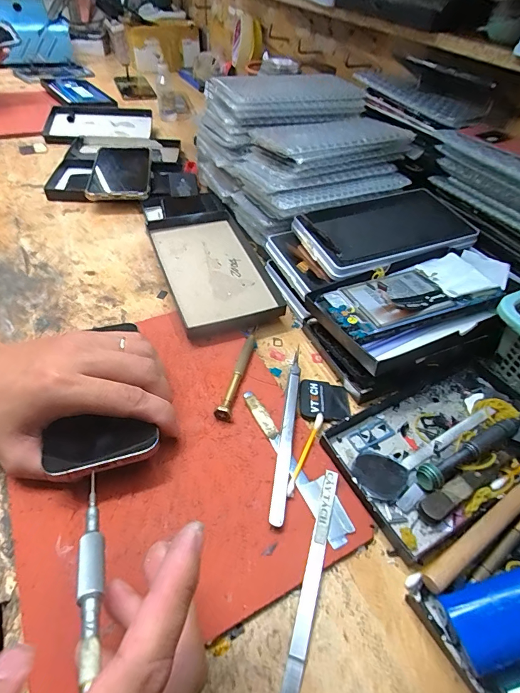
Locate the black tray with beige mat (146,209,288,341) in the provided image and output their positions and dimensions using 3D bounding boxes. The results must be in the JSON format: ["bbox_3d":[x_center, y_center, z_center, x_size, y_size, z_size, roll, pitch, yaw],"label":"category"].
[{"bbox_3d":[-0.050,-0.084,0.411,0.098,0.022,0.180,-14,49,-17],"label":"black tray with beige mat"}]

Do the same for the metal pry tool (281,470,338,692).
[{"bbox_3d":[0.031,0.136,0.228,0.010,0.004,0.129,15,47,9],"label":"metal pry tool"}]

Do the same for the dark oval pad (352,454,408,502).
[{"bbox_3d":[0.084,0.090,0.270,0.035,0.006,0.034,18,54,15],"label":"dark oval pad"}]

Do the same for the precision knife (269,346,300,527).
[{"bbox_3d":[0.022,0.059,0.291,0.010,0.009,0.146,9,46,4],"label":"precision knife"}]

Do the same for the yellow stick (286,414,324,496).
[{"bbox_3d":[0.033,0.078,0.284,0.005,0.010,0.070,21,48,15],"label":"yellow stick"}]

